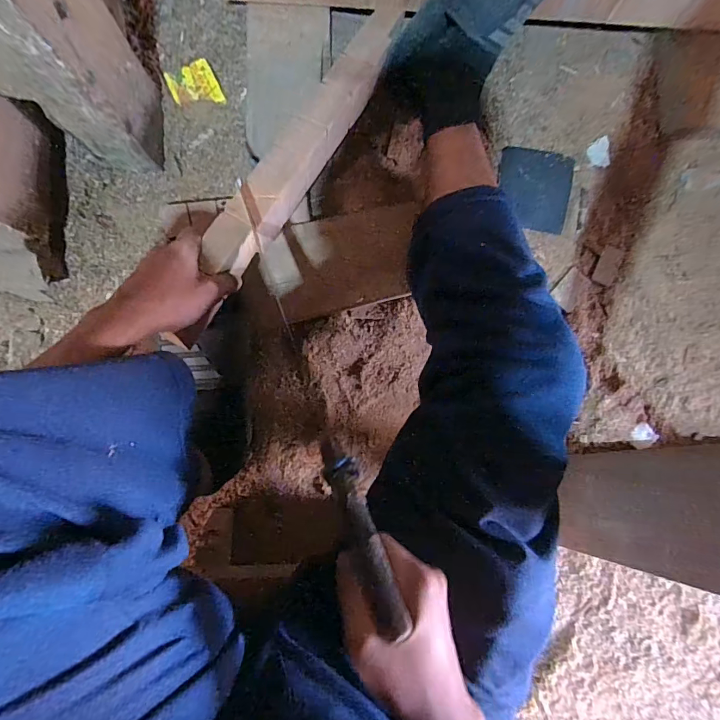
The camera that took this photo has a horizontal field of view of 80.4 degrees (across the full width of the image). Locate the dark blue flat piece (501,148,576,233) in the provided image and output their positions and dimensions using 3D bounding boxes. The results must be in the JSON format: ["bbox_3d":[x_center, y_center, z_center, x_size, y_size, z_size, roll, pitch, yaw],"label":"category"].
[{"bbox_3d":[0.259,-0.252,0.635,0.109,0.005,0.110,8,100,-2],"label":"dark blue flat piece"}]

